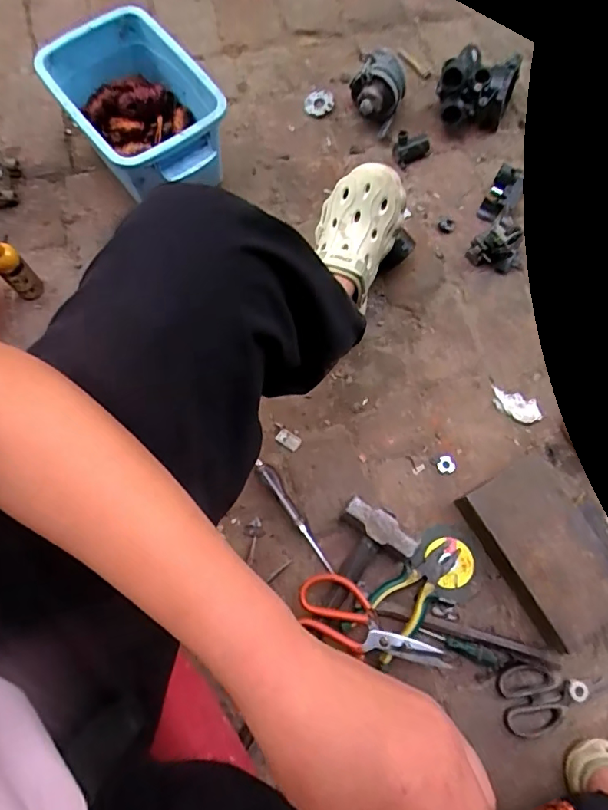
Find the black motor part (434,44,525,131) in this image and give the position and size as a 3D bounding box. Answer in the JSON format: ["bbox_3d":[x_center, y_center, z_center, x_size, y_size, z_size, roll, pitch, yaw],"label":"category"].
[{"bbox_3d":[0.280,-0.513,0.844,0.119,0.106,0.098,16,74,3],"label":"black motor part"}]

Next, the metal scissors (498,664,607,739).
[{"bbox_3d":[0.332,0.373,0.659,0.154,0.017,0.079,-14,75,-5],"label":"metal scissors"}]

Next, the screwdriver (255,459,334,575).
[{"bbox_3d":[-0.011,0.157,0.728,0.022,0.029,0.184,-35,77,-10],"label":"screwdriver"}]

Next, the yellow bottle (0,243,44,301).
[{"bbox_3d":[-0.457,-0.217,0.785,0.045,0.149,0.035,-43,79,-12],"label":"yellow bottle"}]

